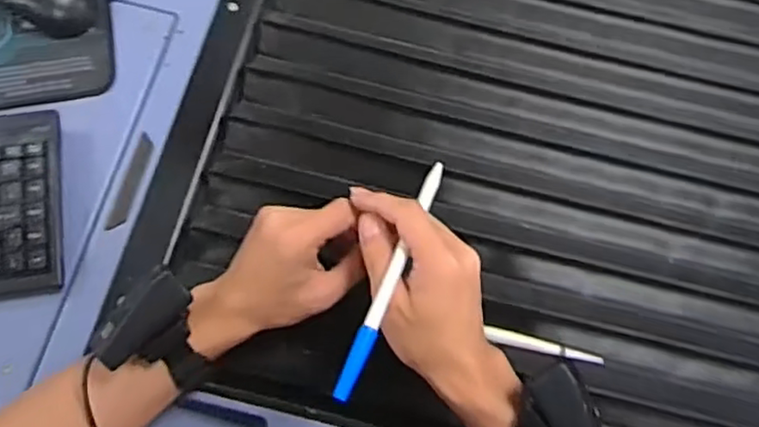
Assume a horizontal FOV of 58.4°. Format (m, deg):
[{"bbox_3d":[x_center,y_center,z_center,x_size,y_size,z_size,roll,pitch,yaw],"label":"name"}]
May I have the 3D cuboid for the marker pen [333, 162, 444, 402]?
[{"bbox_3d":[0.009,0.039,0.439,0.012,0.007,0.170,22,69,6],"label":"marker pen"}]

